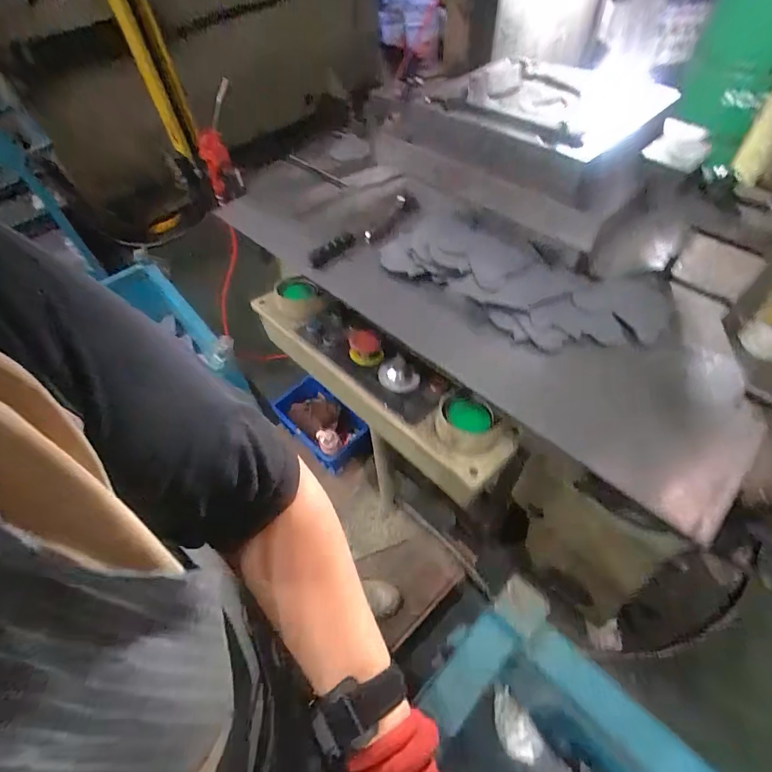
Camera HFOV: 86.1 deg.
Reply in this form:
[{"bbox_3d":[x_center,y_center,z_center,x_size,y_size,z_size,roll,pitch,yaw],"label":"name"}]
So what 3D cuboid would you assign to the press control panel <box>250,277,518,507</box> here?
[{"bbox_3d":[-0.029,-0.016,0.718,0.558,0.106,0.130,37,63,27],"label":"press control panel"}]

